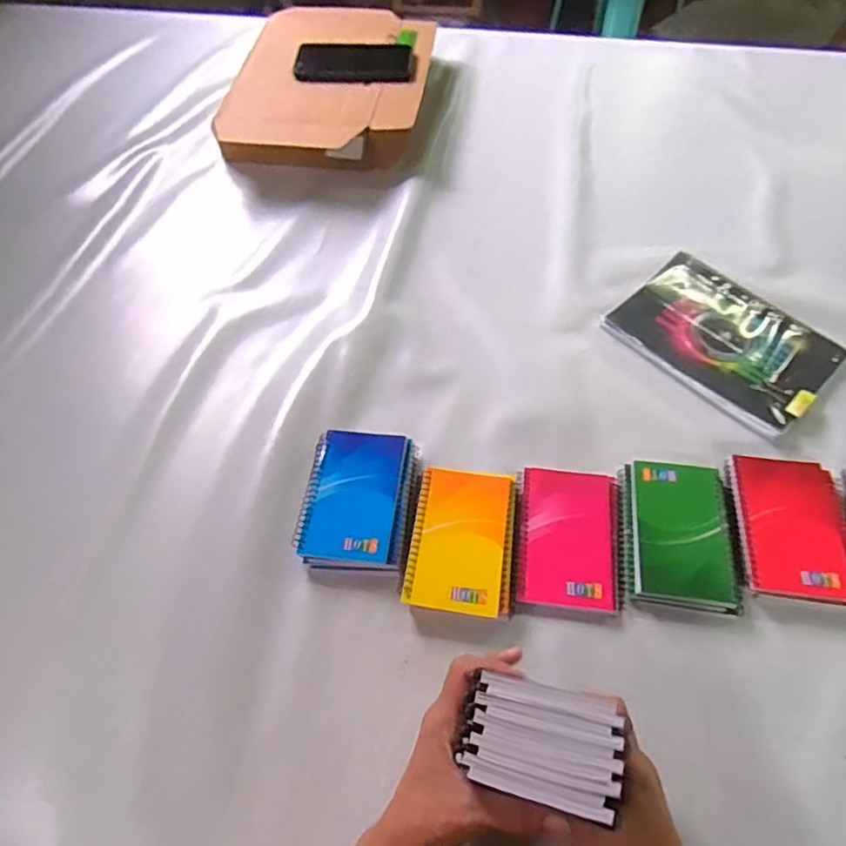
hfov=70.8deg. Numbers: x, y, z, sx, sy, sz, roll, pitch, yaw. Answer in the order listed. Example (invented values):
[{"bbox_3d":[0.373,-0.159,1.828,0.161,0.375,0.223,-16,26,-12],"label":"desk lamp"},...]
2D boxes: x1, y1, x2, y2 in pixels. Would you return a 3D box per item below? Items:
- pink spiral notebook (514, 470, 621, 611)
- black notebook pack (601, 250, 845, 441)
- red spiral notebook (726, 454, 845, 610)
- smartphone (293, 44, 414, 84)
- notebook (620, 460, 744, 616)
[{"bbox_3d":[0.133,0.104,0.545,0.094,0.011,0.129,5,58,5],"label":"pink spiral notebook"},{"bbox_3d":[0.335,-0.096,0.662,0.151,0.016,0.221,-38,64,-20],"label":"black notebook pack"},{"bbox_3d":[0.333,0.094,0.533,0.098,0.024,0.129,6,58,5],"label":"red spiral notebook"},{"bbox_3d":[-0.099,-0.530,0.872,0.167,0.011,0.082,0,72,-7],"label":"smartphone"},{"bbox_3d":[0.232,0.098,0.540,0.092,0.012,0.135,5,58,5],"label":"notebook"}]

